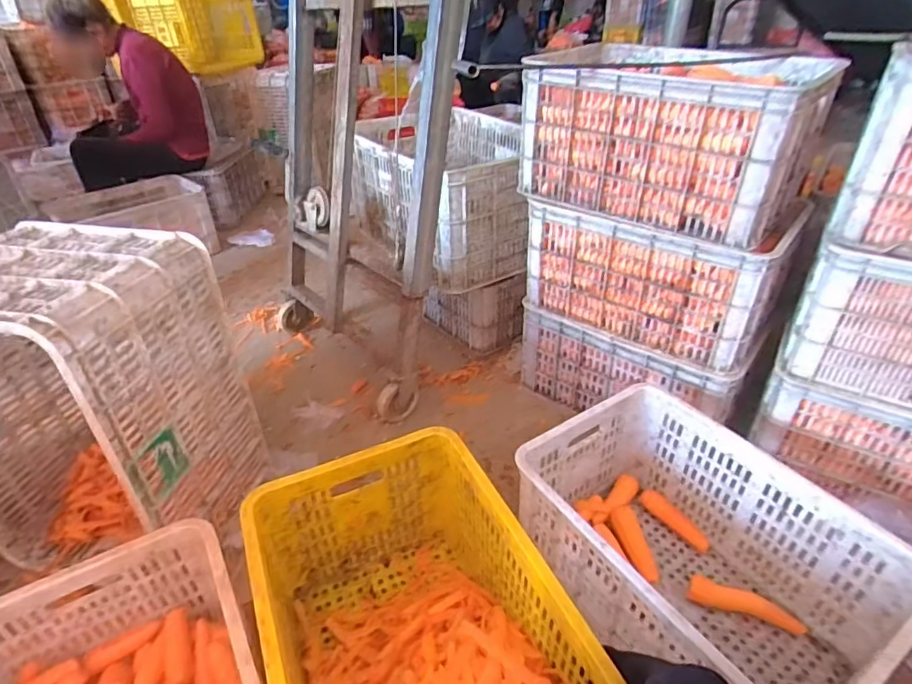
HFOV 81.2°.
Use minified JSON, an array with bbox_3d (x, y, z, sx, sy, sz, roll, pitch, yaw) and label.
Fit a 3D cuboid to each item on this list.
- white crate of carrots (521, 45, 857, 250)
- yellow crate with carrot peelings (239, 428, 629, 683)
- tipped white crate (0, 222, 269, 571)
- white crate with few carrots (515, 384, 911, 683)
[{"bbox_3d":[0.427,-0.420,1.091,0.518,0.283,0.334,25,42,33],"label":"white crate of carrots"},{"bbox_3d":[-0.066,0.442,0.781,0.363,0.297,0.516,-15,37,-20],"label":"yellow crate with carrot peelings"},{"bbox_3d":[-0.664,0.132,0.987,0.418,0.602,0.333,8,35,12],"label":"tipped white crate"},{"bbox_3d":[0.384,0.365,0.894,0.359,0.287,0.523,-20,39,-26],"label":"white crate with few carrots"}]

